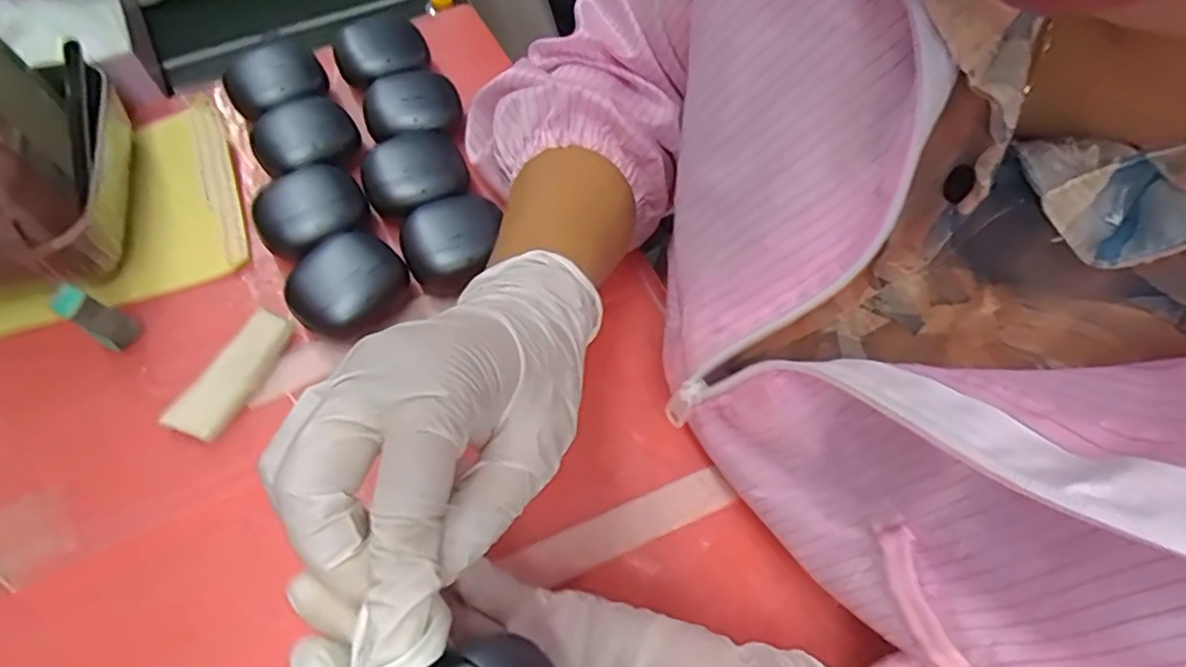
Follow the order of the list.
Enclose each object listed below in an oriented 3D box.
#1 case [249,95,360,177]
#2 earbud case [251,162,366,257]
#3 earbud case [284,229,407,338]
[{"bbox_3d":[-0.168,-0.112,0.364,0.056,0.026,0.044,-31,68,-18],"label":"case"},{"bbox_3d":[-0.154,-0.065,0.341,0.050,0.022,0.055,39,67,16],"label":"earbud case"},{"bbox_3d":[-0.127,-0.025,0.321,0.044,0.029,0.055,42,68,17],"label":"earbud case"}]

